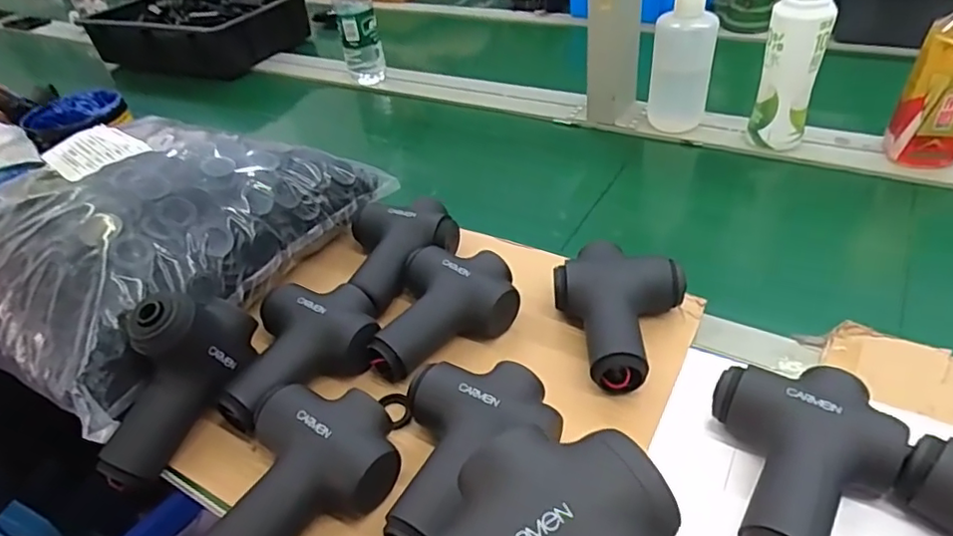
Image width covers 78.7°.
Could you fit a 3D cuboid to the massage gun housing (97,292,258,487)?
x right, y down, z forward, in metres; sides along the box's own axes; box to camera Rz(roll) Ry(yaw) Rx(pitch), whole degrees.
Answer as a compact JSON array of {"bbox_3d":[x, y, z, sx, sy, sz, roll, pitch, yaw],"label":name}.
[{"bbox_3d":[-0.231,0.083,0.428,0.061,0.093,0.145,18,69,20],"label":"massage gun housing"}]

